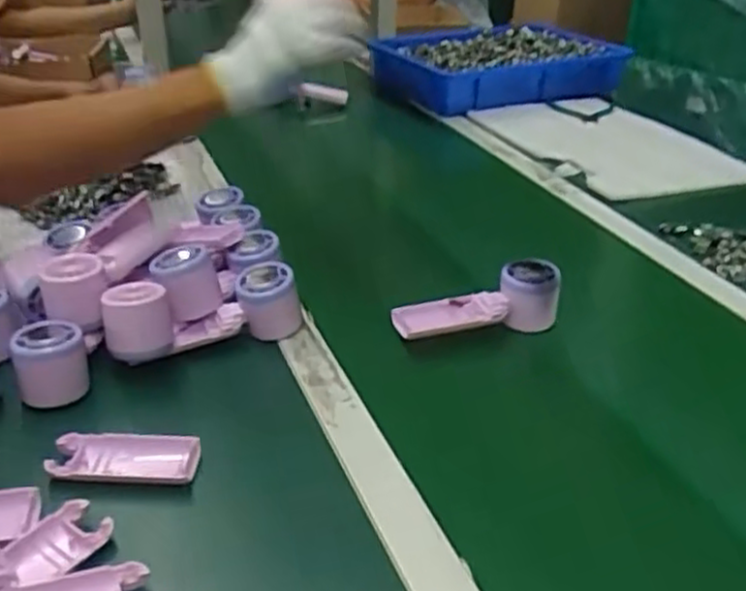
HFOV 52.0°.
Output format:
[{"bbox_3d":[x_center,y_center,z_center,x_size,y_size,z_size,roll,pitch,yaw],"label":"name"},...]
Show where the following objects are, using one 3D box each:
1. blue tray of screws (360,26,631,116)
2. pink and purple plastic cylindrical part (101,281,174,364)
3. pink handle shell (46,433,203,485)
[{"bbox_3d":[0.243,-0.437,1.486,0.488,0.117,0.261,-8,32,-15],"label":"blue tray of screws"},{"bbox_3d":[-0.207,0.024,0.675,0.057,0.060,0.050,-8,32,-15],"label":"pink and purple plastic cylindrical part"},{"bbox_3d":[-0.185,0.120,0.571,0.107,0.012,0.041,2,30,1],"label":"pink handle shell"}]

